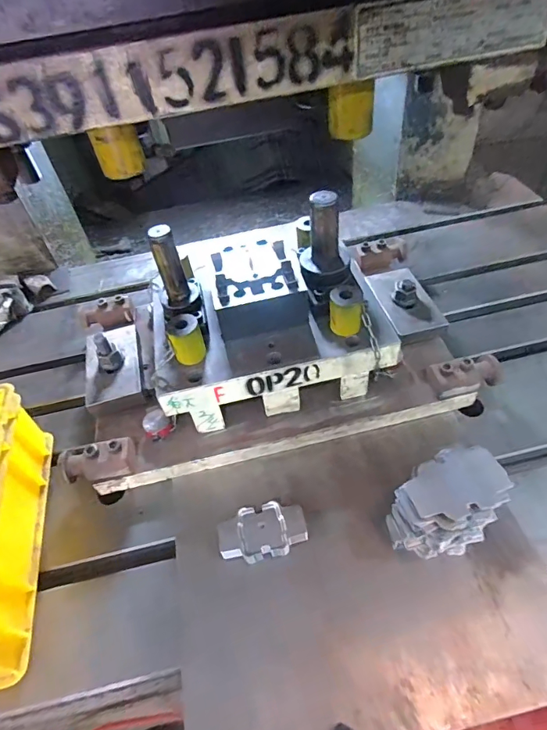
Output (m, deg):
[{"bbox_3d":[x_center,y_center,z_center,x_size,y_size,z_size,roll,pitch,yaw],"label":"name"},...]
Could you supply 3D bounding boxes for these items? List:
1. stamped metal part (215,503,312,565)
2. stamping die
[{"bbox_3d":[-0.013,0.200,0.521,0.101,0.027,0.059,-14,48,-4],"label":"stamped metal part"},{"bbox_3d":[-0.007,-0.065,0.588,0.312,0.194,0.200,-12,48,-3],"label":"stamping die"}]

